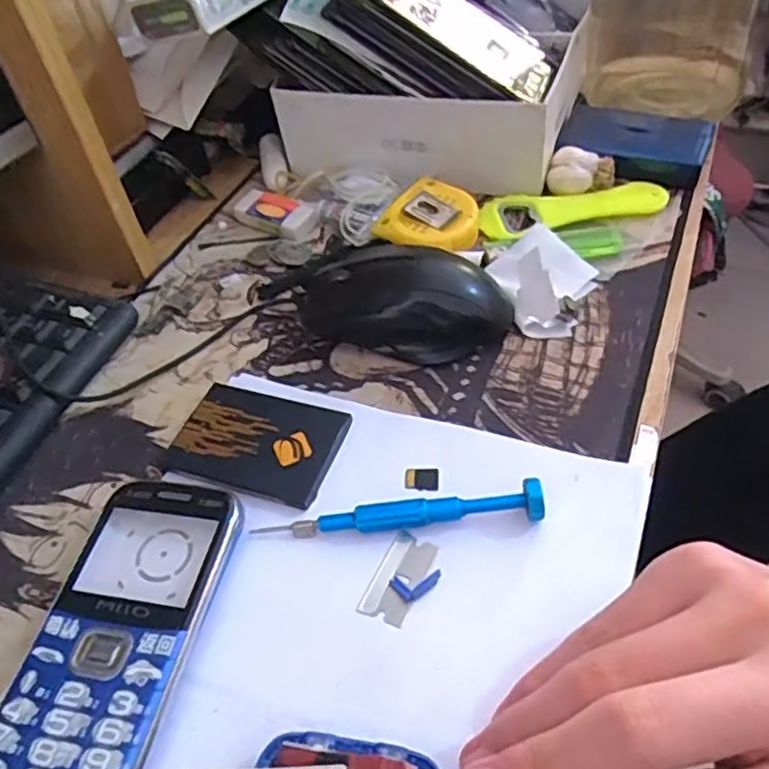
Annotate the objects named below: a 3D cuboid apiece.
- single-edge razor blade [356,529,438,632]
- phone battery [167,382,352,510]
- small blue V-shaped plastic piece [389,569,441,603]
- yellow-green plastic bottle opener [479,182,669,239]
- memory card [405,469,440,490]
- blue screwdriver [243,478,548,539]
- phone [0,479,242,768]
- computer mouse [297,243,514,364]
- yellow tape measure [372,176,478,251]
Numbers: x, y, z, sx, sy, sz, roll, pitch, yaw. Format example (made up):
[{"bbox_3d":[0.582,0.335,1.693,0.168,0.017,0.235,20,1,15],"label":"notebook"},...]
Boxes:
[{"bbox_3d":[0.006,0.076,0.268,0.018,0.004,0.037,20,54,21],"label":"single-edge razor blade"},{"bbox_3d":[-0.060,0.026,0.319,0.076,0.005,0.054,14,52,16],"label":"phone battery"},{"bbox_3d":[0.012,0.078,0.264,0.020,0.004,0.011,-6,48,3],"label":"small blue V-shaped plastic piece"},{"bbox_3d":[0.114,-0.104,0.409,0.112,0.009,0.043,-4,48,5],"label":"yellow-green plastic bottle opener"},{"bbox_3d":[0.017,0.042,0.301,0.015,0.004,0.011,-1,55,5],"label":"memory card"},{"bbox_3d":[0.006,0.053,0.281,0.116,0.014,0.013,-7,48,3],"label":"blue screwdriver"},{"bbox_3d":[-0.101,0.092,0.257,0.062,0.012,0.122,3,49,11],"label":"phone"},{"bbox_3d":[0.009,-0.045,0.354,0.110,0.034,0.052,2,49,10],"label":"computer mouse"},{"bbox_3d":[0.030,-0.097,0.398,0.053,0.019,0.056,28,58,29],"label":"yellow tape measure"}]

